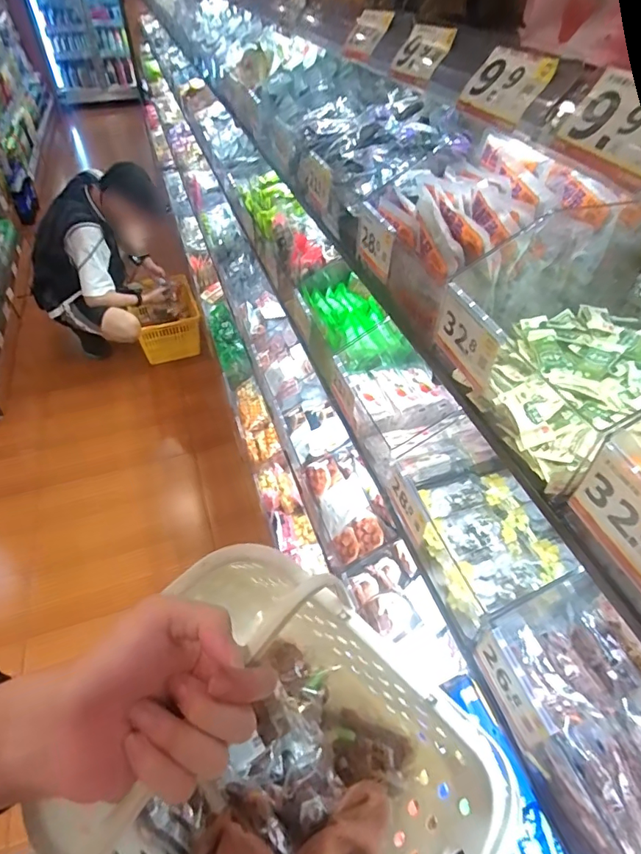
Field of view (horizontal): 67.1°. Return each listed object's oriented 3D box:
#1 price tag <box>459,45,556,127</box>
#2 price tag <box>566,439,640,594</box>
[{"bbox_3d":[0.164,-0.308,0.435,0.007,0.055,0.098,16,34,-34],"label":"price tag"},{"bbox_3d":[0.208,0.068,0.321,0.010,0.071,0.092,-10,44,-12],"label":"price tag"}]

